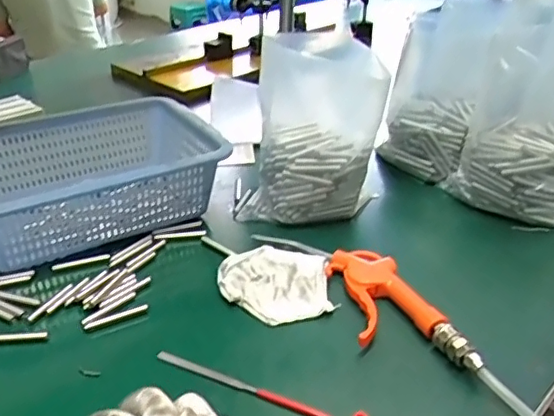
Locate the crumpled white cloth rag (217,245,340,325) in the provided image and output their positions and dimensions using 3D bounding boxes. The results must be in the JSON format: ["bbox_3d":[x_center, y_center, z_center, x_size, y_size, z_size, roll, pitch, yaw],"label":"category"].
[{"bbox_3d":[-0.002,0.072,0.568,0.105,0.024,0.099,-2,29,-5],"label":"crumpled white cloth rag"}]

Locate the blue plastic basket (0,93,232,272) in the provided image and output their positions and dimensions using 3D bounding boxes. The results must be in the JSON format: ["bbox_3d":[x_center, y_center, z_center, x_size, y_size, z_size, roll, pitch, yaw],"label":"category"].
[{"bbox_3d":[-0.230,-0.037,0.684,0.293,0.095,0.210,-14,32,-24],"label":"blue plastic basket"}]

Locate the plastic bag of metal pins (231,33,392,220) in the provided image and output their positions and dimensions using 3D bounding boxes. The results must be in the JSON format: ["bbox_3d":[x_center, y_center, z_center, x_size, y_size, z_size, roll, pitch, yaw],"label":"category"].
[{"bbox_3d":[0.038,-0.081,0.650,0.148,0.212,0.086,1,29,1],"label":"plastic bag of metal pins"}]

